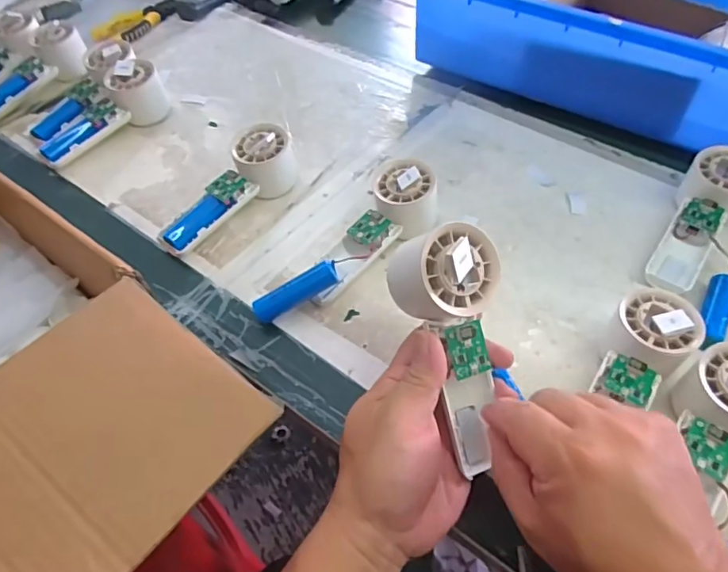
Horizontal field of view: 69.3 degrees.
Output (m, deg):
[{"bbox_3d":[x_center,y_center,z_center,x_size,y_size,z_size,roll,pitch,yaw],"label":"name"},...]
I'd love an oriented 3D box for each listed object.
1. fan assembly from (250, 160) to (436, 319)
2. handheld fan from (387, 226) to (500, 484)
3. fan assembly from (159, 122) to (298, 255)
[{"bbox_3d":[-0.008,-0.033,0.454,0.058,0.059,0.193,33,59,23],"label":"fan assembly"},{"bbox_3d":[0.060,0.039,0.336,0.062,0.152,0.045,-11,10,-5],"label":"handheld fan"},{"bbox_3d":[-0.127,-0.092,0.504,0.048,0.057,0.153,30,58,22],"label":"fan assembly"}]

